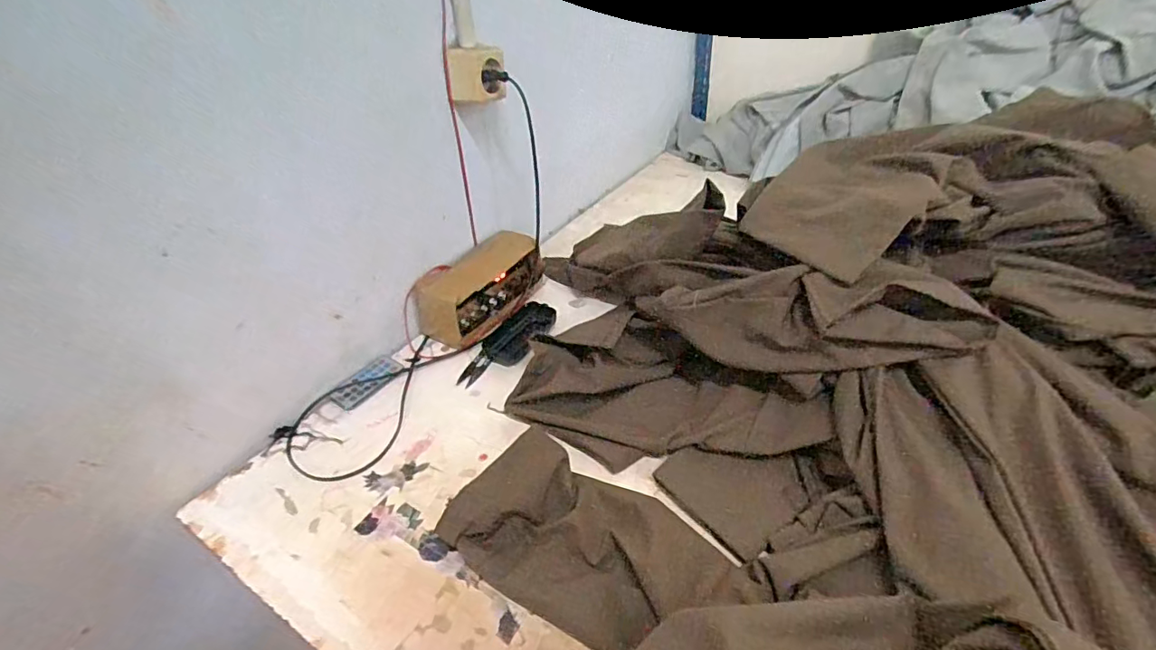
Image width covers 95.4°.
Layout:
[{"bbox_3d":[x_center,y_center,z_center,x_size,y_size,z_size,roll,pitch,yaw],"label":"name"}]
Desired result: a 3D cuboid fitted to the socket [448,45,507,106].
[{"bbox_3d":[-0.122,-0.306,0.642,0.045,0.059,0.060,17,42,27],"label":"socket"}]

